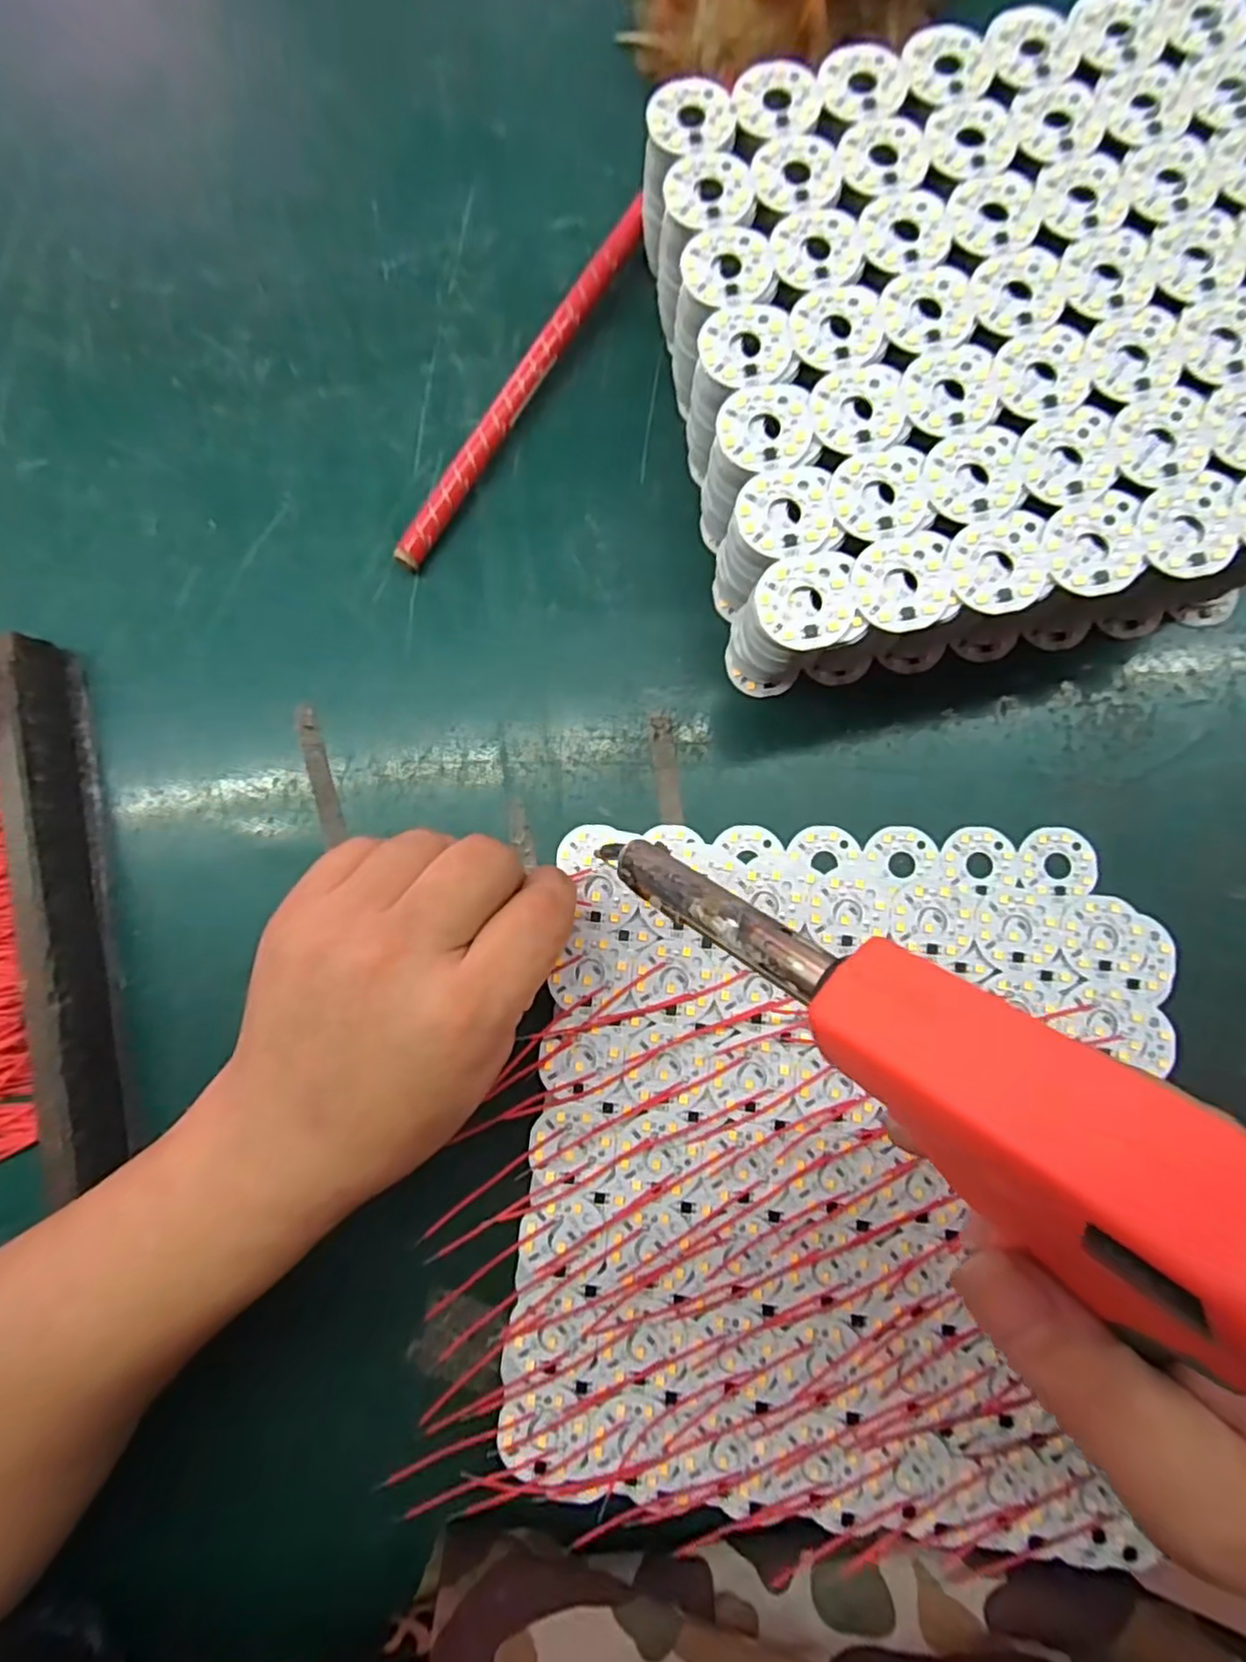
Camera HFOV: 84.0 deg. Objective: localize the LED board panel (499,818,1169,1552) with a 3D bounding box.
[{"bbox_3d":[0.077,0.116,0.254,0.215,0.022,0.232,4,83,2],"label":"LED board panel"}]

